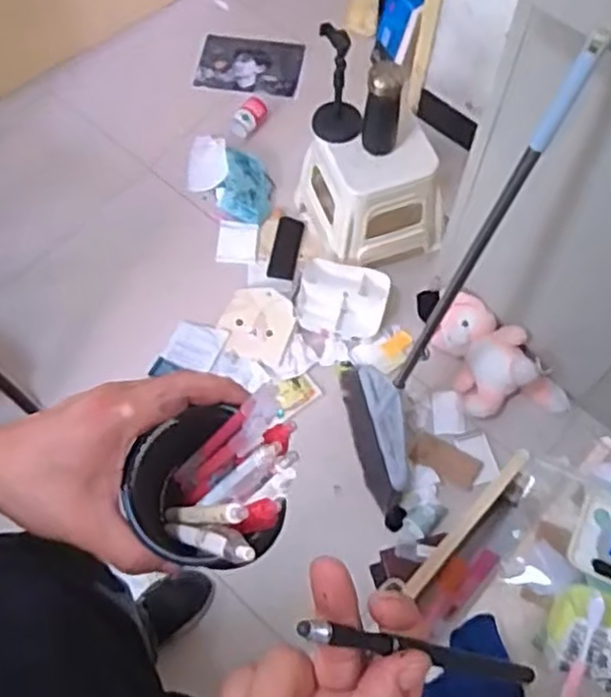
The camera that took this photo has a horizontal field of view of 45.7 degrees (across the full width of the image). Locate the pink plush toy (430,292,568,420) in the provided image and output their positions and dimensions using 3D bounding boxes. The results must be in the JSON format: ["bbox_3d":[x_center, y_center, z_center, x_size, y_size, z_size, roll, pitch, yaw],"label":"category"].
[{"bbox_3d":[0.350,0.039,1.358,0.155,0.084,0.269,-40,72,-16],"label":"pink plush toy"}]

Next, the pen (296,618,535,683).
[{"bbox_3d":[0.053,0.133,0.314,0.132,0.008,0.009,23,63,-26],"label":"pen"}]

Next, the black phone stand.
[{"bbox_3d":[0.061,-0.470,1.310,0.091,0.222,0.079,5,66,2],"label":"black phone stand"}]

